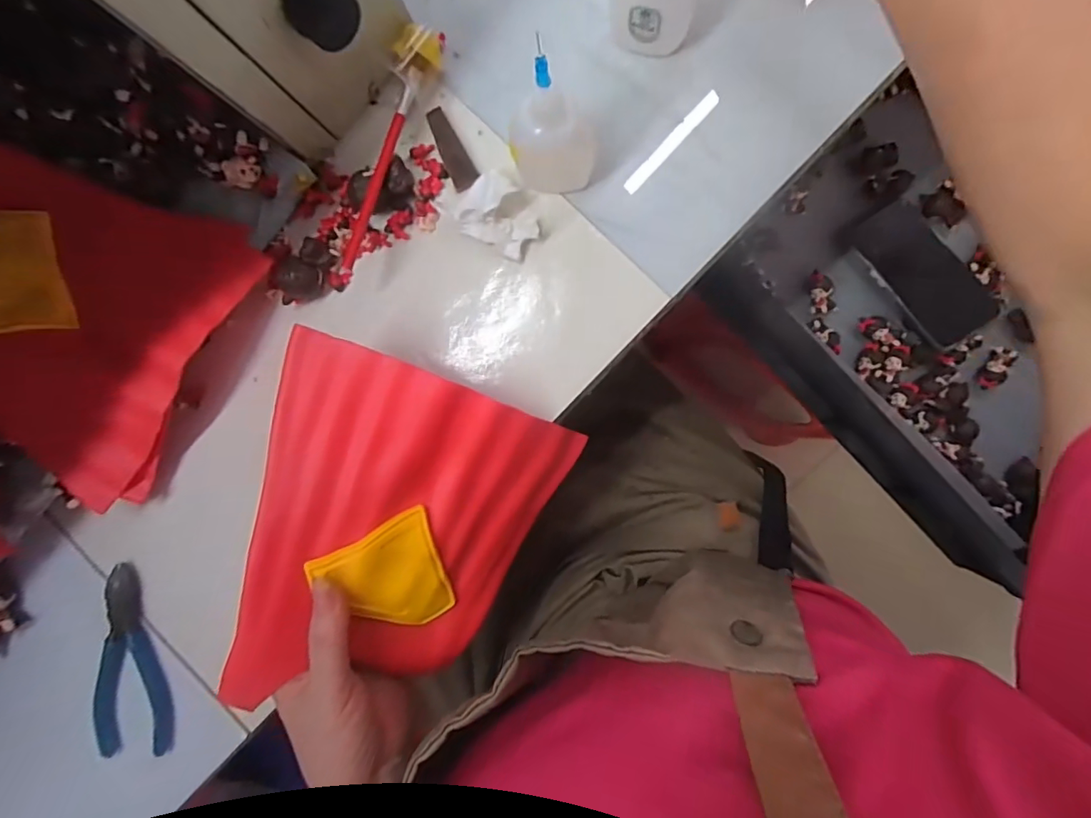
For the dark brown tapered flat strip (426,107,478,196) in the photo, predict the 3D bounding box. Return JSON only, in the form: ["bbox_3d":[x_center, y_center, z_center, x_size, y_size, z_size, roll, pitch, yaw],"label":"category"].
[{"bbox_3d":[-0.058,-0.158,0.318,0.017,0.007,0.053,-29,89,7],"label":"dark brown tapered flat strip"}]

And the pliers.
[{"bbox_3d":[-0.285,0.170,0.353,0.043,0.017,0.123,-13,91,7],"label":"pliers"}]

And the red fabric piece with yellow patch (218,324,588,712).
[{"bbox_3d":[-0.079,0.075,0.305,0.171,0.024,0.190,17,95,-23],"label":"red fabric piece with yellow patch"}]

